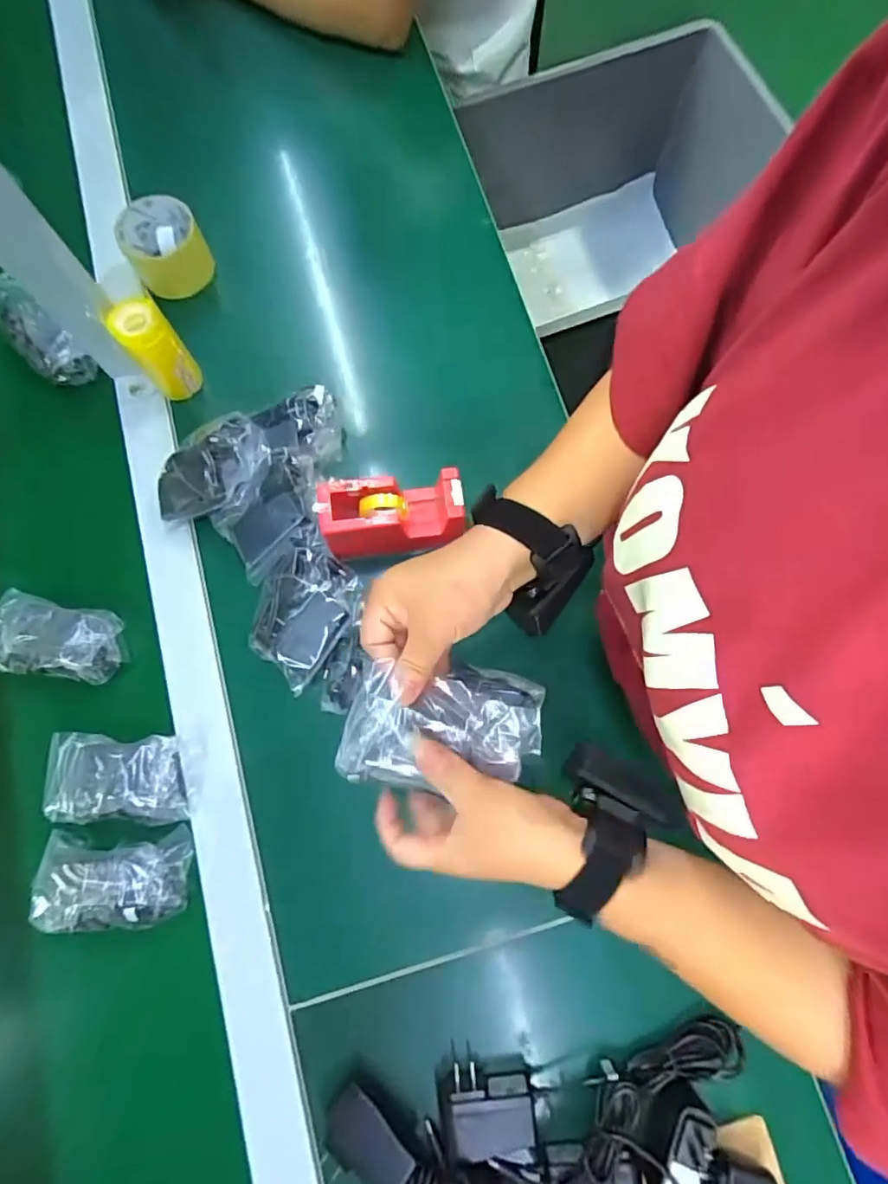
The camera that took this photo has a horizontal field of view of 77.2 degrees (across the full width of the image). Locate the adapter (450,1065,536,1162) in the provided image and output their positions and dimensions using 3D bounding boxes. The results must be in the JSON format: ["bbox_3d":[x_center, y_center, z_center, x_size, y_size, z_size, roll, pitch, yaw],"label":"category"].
[{"bbox_3d":[0.035,0.406,0.442,0.068,0.037,0.056,-4,77,0],"label":"adapter"}]

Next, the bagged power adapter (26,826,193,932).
[{"bbox_3d":[-0.289,0.248,0.481,0.128,0.042,0.071,-2,77,0],"label":"bagged power adapter"}]

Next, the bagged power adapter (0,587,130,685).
[{"bbox_3d":[-0.366,0.044,0.522,0.124,0.031,0.069,12,77,3],"label":"bagged power adapter"}]

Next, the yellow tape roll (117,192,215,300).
[{"bbox_3d":[-0.302,-0.377,0.602,0.081,0.056,0.088,0,77,1],"label":"yellow tape roll"}]

